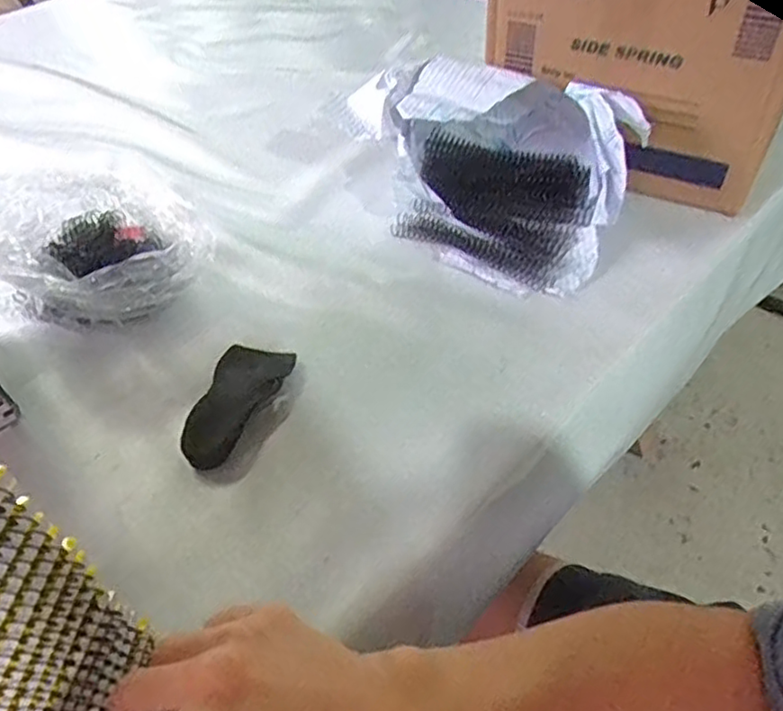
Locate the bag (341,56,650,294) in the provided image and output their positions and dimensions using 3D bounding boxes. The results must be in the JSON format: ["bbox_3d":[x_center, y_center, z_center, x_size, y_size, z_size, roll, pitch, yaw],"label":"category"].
[{"bbox_3d":[0.080,-0.184,0.623,0.274,0.119,0.180,22,52,23],"label":"bag"}]

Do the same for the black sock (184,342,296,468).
[{"bbox_3d":[-0.126,0.033,0.507,0.052,0.018,0.115,18,51,20],"label":"black sock"}]

